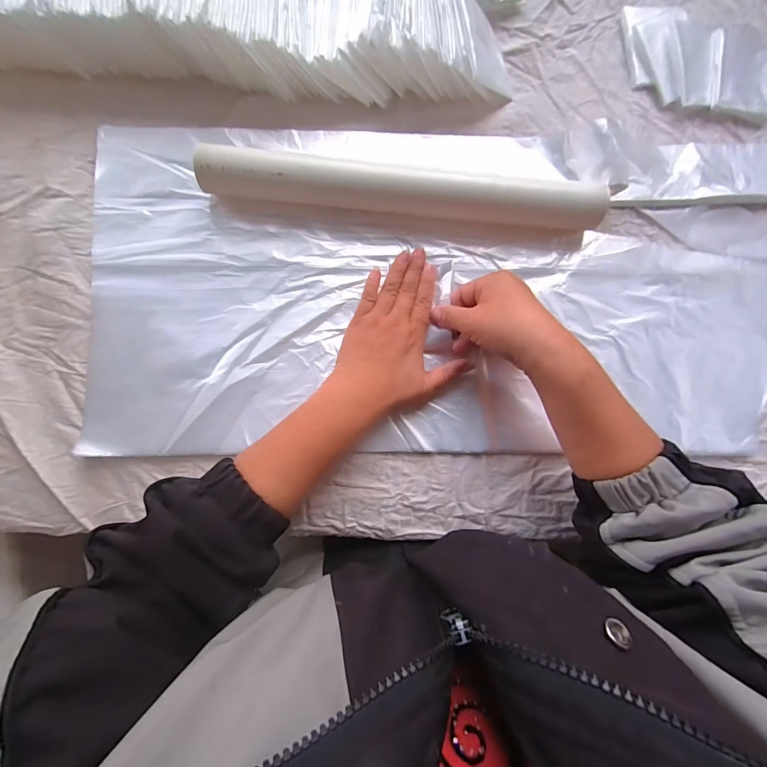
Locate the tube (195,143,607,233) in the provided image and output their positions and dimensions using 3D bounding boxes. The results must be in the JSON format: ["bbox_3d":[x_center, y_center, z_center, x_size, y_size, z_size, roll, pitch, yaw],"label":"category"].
[{"bbox_3d":[0.019,-0.178,0.333,0.353,0.040,0.045,4,85,-2],"label":"tube"}]

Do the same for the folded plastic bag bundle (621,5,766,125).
[{"bbox_3d":[0.326,-0.331,0.375,0.159,0.017,0.100,9,85,-1],"label":"folded plastic bag bundle"}]

